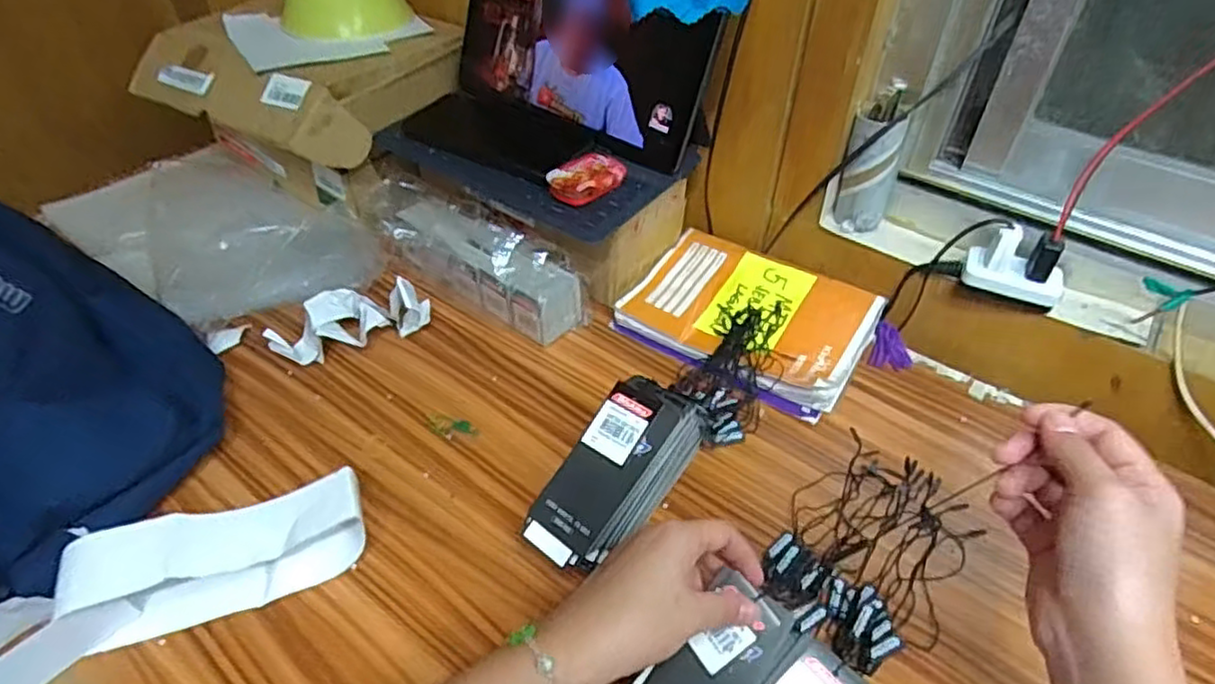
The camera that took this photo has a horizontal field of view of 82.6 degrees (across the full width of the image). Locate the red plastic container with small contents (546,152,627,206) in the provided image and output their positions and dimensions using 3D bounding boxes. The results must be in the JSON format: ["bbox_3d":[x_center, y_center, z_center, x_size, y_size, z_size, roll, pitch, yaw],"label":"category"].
[{"bbox_3d":[-0.016,-0.138,0.591,0.040,0.023,0.069,34,53,29],"label":"red plastic container with small contents"}]

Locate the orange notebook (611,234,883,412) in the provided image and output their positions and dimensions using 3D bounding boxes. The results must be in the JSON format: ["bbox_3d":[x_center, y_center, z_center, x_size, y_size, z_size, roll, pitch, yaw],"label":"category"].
[{"bbox_3d":[0.129,-0.026,0.628,0.203,0.029,0.139,26,50,24],"label":"orange notebook"}]

